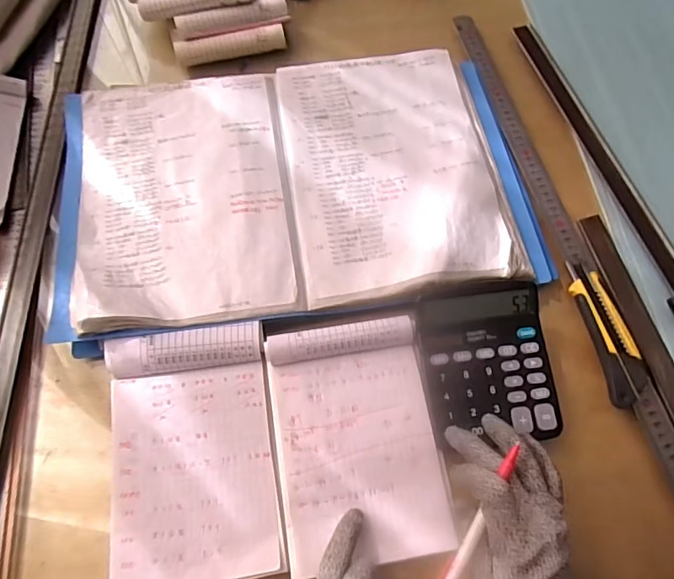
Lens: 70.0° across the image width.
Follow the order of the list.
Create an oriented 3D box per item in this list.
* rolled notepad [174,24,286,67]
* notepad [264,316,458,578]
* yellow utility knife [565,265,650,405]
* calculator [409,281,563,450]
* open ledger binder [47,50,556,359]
[{"bbox_3d":[-0.134,-0.309,0.613,0.136,0.033,0.024,-11,69,-6],"label":"rolled notepad"},{"bbox_3d":[0.016,0.128,0.415,0.138,0.019,0.194,-9,69,-4],"label":"notepad"},{"bbox_3d":[0.261,0.041,0.466,0.035,0.021,0.140,-8,68,-4],"label":"yellow utility knife"},{"bbox_3d":[0.135,0.064,0.435,0.116,0.023,0.133,-5,68,-3],"label":"calculator"},{"bbox_3d":[-0.049,-0.117,0.524,0.488,0.046,0.313,-8,68,-4],"label":"open ledger binder"}]

